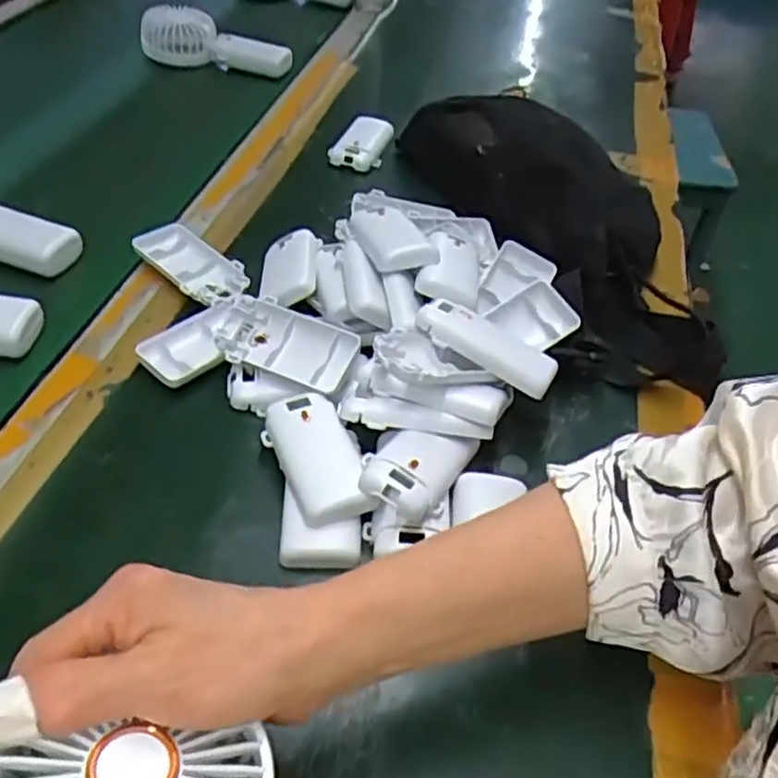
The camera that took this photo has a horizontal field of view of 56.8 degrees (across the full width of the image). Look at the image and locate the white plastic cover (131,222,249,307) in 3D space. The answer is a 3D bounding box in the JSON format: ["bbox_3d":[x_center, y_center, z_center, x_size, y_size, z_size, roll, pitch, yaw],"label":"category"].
[{"bbox_3d":[-0.151,-0.095,0.550,0.100,0.015,0.048,33,51,24],"label":"white plastic cover"}]

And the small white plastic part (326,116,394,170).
[{"bbox_3d":[-0.026,-0.252,0.731,0.051,0.016,0.082,10,45,7],"label":"small white plastic part"}]

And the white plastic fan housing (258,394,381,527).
[{"bbox_3d":[-0.041,0.040,0.418,0.044,0.019,0.090,-25,50,-13],"label":"white plastic fan housing"}]

